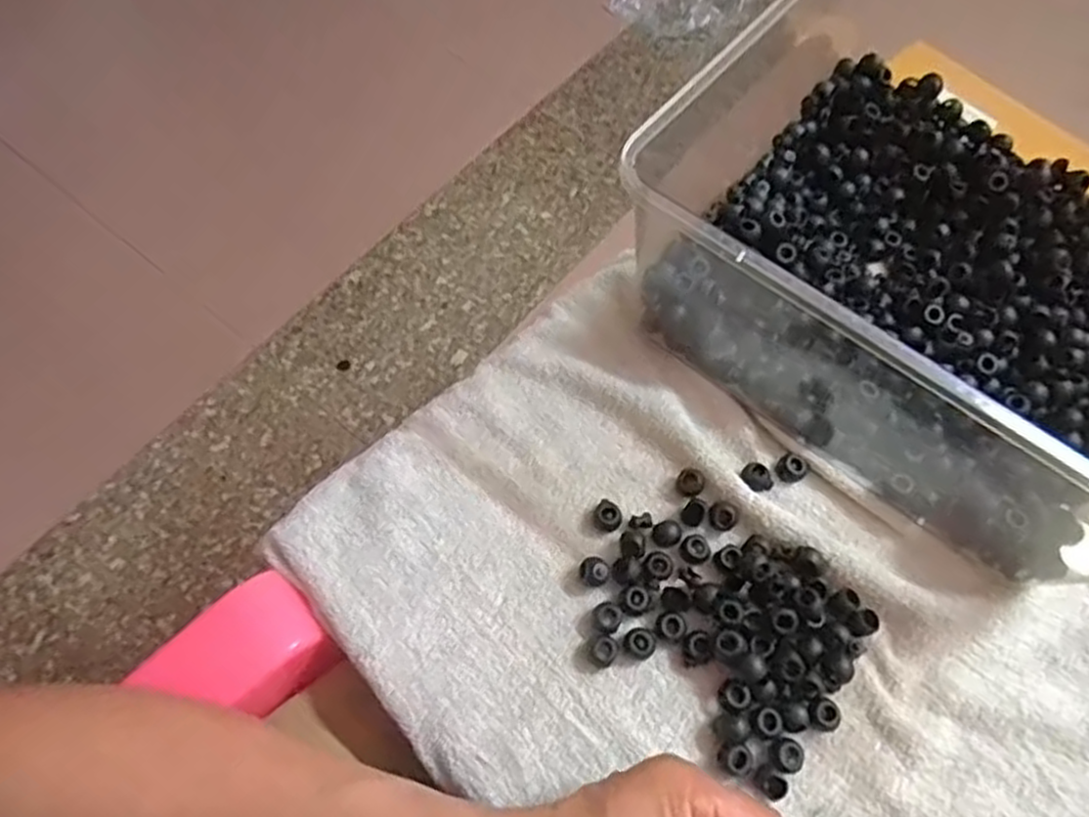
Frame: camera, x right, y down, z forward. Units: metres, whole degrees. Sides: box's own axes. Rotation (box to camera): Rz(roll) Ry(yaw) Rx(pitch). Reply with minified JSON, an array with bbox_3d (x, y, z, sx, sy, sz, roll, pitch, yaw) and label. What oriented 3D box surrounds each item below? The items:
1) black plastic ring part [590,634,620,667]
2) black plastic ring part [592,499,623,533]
[{"bbox_3d":[0.029,0.120,0.368,0.014,0.009,0.015,1,65,-2],"label":"black plastic ring part"},{"bbox_3d":[0.034,0.058,0.400,0.015,0.007,0.017,-2,65,-3],"label":"black plastic ring part"}]

